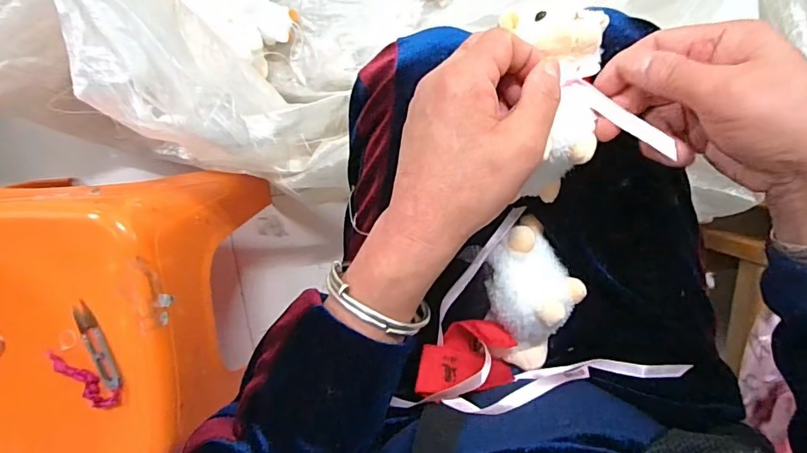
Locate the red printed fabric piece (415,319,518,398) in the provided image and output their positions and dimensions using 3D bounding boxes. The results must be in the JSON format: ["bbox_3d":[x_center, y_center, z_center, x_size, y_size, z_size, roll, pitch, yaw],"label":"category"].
[{"bbox_3d":[0.049,0.100,0.368,0.073,0.049,0.051,3,98,4],"label":"red printed fabric piece"}]

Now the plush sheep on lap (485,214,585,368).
[{"bbox_3d":[0.099,0.056,0.362,0.066,0.046,0.119,-1,98,4],"label":"plush sheep on lap"}]

